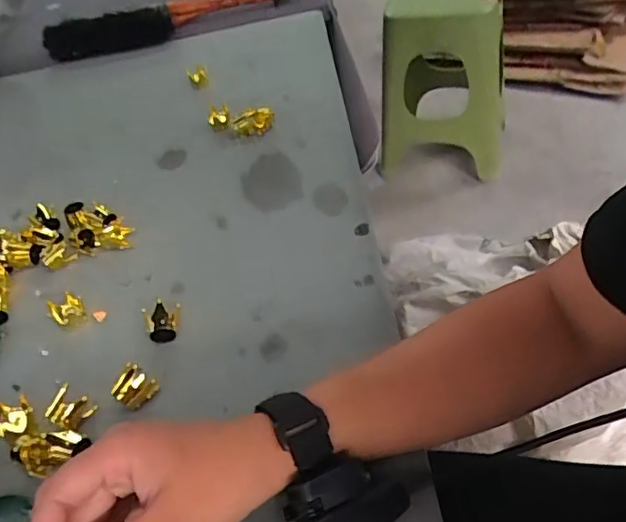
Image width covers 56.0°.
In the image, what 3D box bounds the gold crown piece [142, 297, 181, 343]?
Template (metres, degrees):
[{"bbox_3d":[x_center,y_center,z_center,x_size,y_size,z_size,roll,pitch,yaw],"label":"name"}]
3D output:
[{"bbox_3d":[-0.115,0.047,0.456,0.027,0.026,0.025,-20,42,-8],"label":"gold crown piece"}]

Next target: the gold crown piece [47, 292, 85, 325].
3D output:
[{"bbox_3d":[-0.204,0.041,0.488,0.024,0.019,0.023,-27,43,-16],"label":"gold crown piece"}]

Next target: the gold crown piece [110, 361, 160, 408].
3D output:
[{"bbox_3d":[-0.126,0.089,0.414,0.019,0.024,0.027,20,50,31],"label":"gold crown piece"}]

